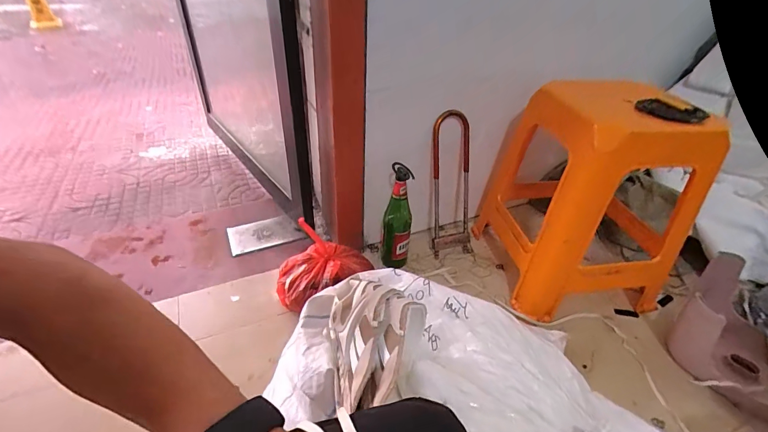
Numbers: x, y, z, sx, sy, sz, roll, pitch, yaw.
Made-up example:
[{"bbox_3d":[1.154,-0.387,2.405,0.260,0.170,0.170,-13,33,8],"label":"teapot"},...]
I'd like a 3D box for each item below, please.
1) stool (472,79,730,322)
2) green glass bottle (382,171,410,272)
[{"bbox_3d":[0.474,-0.071,0.922,0.341,0.454,0.411,-4,38,-10],"label":"stool"},{"bbox_3d":[0.032,0.007,0.928,0.069,0.276,0.057,2,37,-2],"label":"green glass bottle"}]

